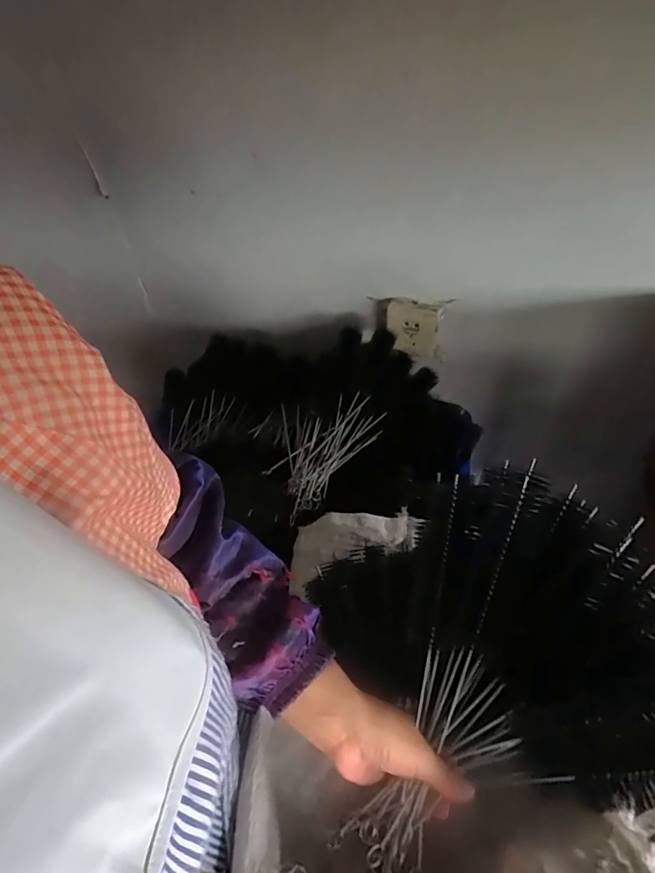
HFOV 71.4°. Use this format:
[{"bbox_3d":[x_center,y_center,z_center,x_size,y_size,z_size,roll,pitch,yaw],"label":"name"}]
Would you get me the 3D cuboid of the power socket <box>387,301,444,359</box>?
[{"bbox_3d":[0.144,-0.181,0.772,0.084,0.092,0.029,9,45,14],"label":"power socket"}]

